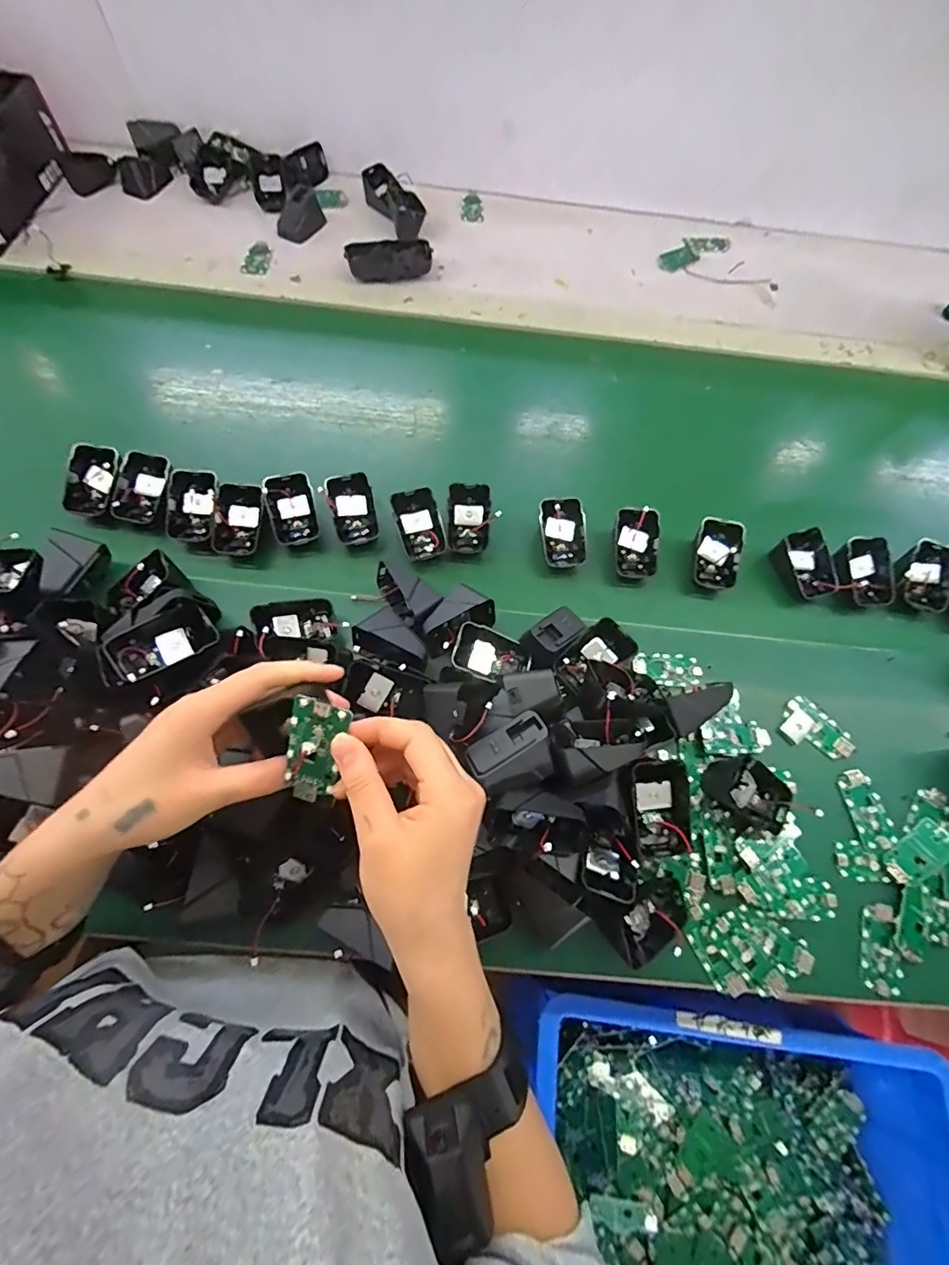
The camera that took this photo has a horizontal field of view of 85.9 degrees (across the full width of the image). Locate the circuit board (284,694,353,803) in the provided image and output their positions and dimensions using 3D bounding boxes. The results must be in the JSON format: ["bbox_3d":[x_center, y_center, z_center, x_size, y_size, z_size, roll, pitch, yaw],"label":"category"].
[{"bbox_3d":[-0.089,0.065,0.280,0.032,0.007,0.064,17,111,4],"label":"circuit board"}]

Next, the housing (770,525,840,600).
[{"bbox_3d":[0.344,-0.068,0.525,0.040,0.043,0.065,-18,69,-10],"label":"housing"}]

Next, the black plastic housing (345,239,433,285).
[{"bbox_3d":[-0.111,-0.490,0.670,0.109,0.030,0.039,-13,68,-8],"label":"black plastic housing"}]

